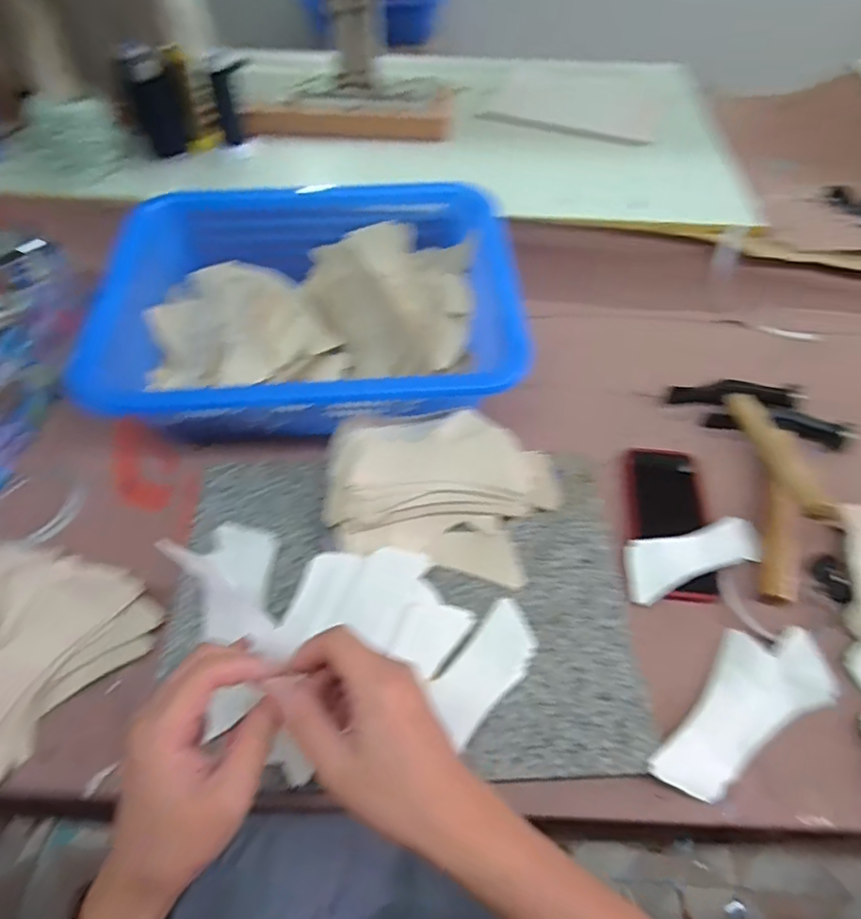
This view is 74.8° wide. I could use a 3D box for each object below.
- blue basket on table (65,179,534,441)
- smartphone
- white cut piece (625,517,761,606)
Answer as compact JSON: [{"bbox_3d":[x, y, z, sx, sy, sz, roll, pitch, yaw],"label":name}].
[{"bbox_3d":[-0.133,-0.192,0.658,0.450,0.134,0.352,-3,52,2],"label":"blue basket on table"},{"bbox_3d":[0.239,0.061,0.564,0.074,0.017,0.167,4,53,7],"label":"smartphone"},{"bbox_3d":[0.251,0.093,0.536,0.146,0.010,0.058,-11,57,-10],"label":"white cut piece"}]

